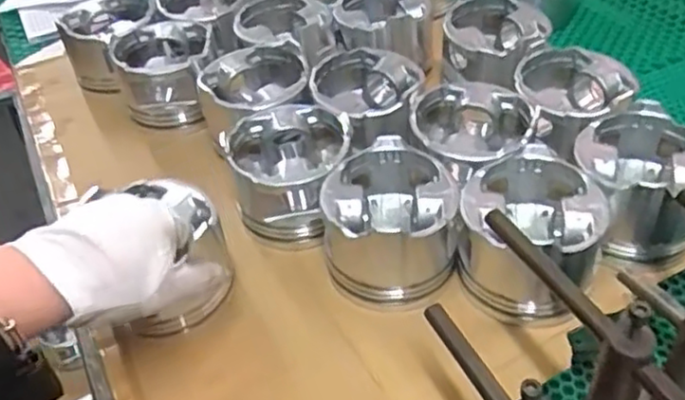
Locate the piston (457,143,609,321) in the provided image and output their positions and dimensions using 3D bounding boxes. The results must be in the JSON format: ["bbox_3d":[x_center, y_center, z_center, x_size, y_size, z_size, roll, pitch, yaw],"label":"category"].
[{"bbox_3d":[0.135,0.024,0.500,0.097,0.073,0.098,9,45,15],"label":"piston"}]

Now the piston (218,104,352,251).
[{"bbox_3d":[-0.042,-0.025,0.567,0.094,0.077,0.101,-3,43,3],"label":"piston"}]

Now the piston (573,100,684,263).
[{"bbox_3d":[0.225,-0.013,0.528,0.097,0.069,0.103,0,43,6],"label":"piston"}]

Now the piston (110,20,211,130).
[{"bbox_3d":[-0.174,-0.123,0.683,0.098,0.066,0.102,-9,43,-4],"label":"piston"}]

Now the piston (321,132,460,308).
[{"bbox_3d":[0.034,0.015,0.515,0.096,0.070,0.102,-8,43,-2],"label":"piston"}]

